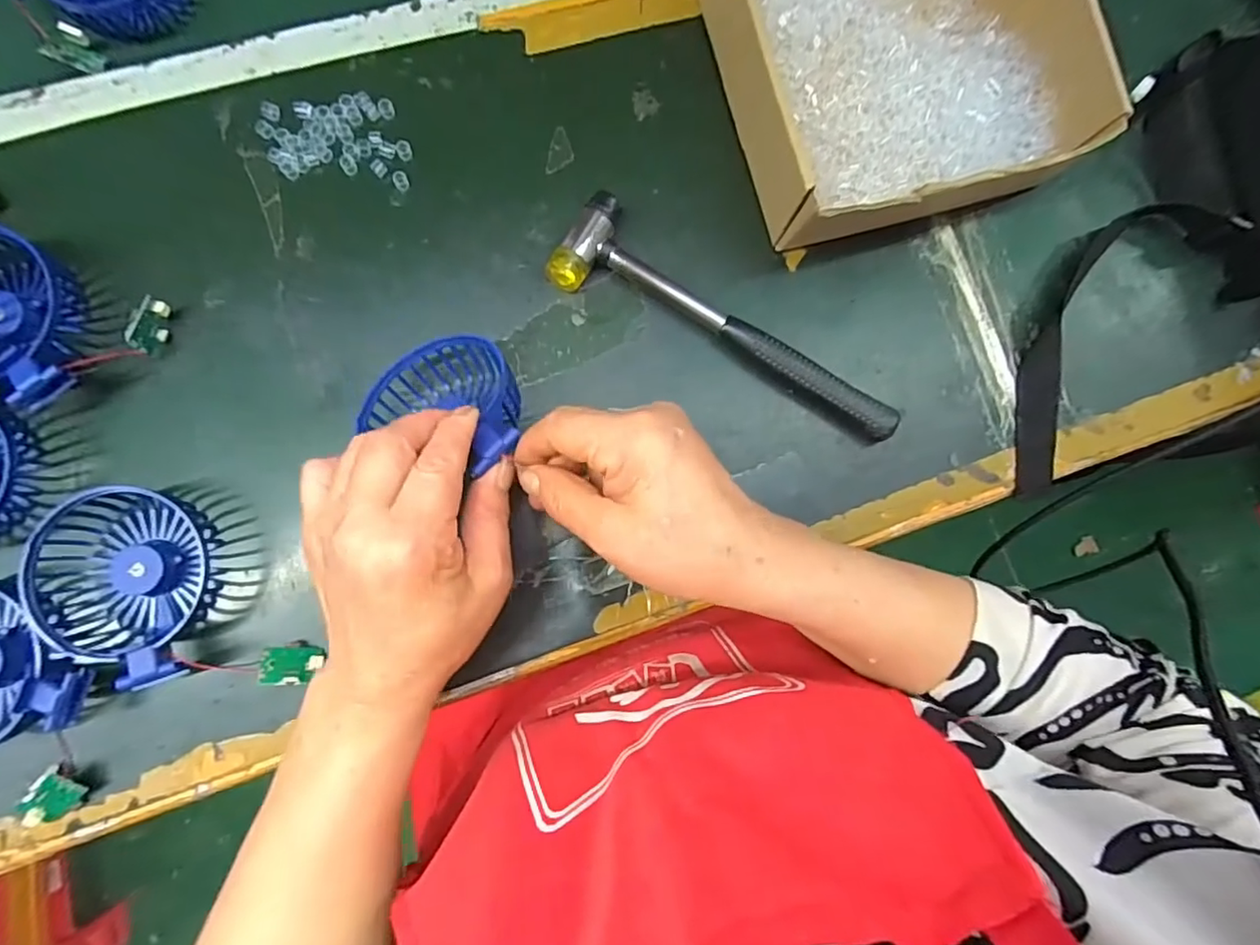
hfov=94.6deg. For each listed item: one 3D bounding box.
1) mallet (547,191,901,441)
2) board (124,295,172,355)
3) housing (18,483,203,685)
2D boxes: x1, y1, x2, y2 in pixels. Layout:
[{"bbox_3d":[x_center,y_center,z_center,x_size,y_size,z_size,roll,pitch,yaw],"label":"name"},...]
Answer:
[{"bbox_3d":[0.062,-0.085,0.364,0.231,0.023,0.057,32,83,-1],"label":"mallet"},{"bbox_3d":[-0.277,-0.084,0.336,0.006,0.020,0.031,10,70,15],"label":"board"},{"bbox_3d":[-0.274,0.060,0.319,0.098,0.033,0.085,30,83,-2],"label":"housing"}]

